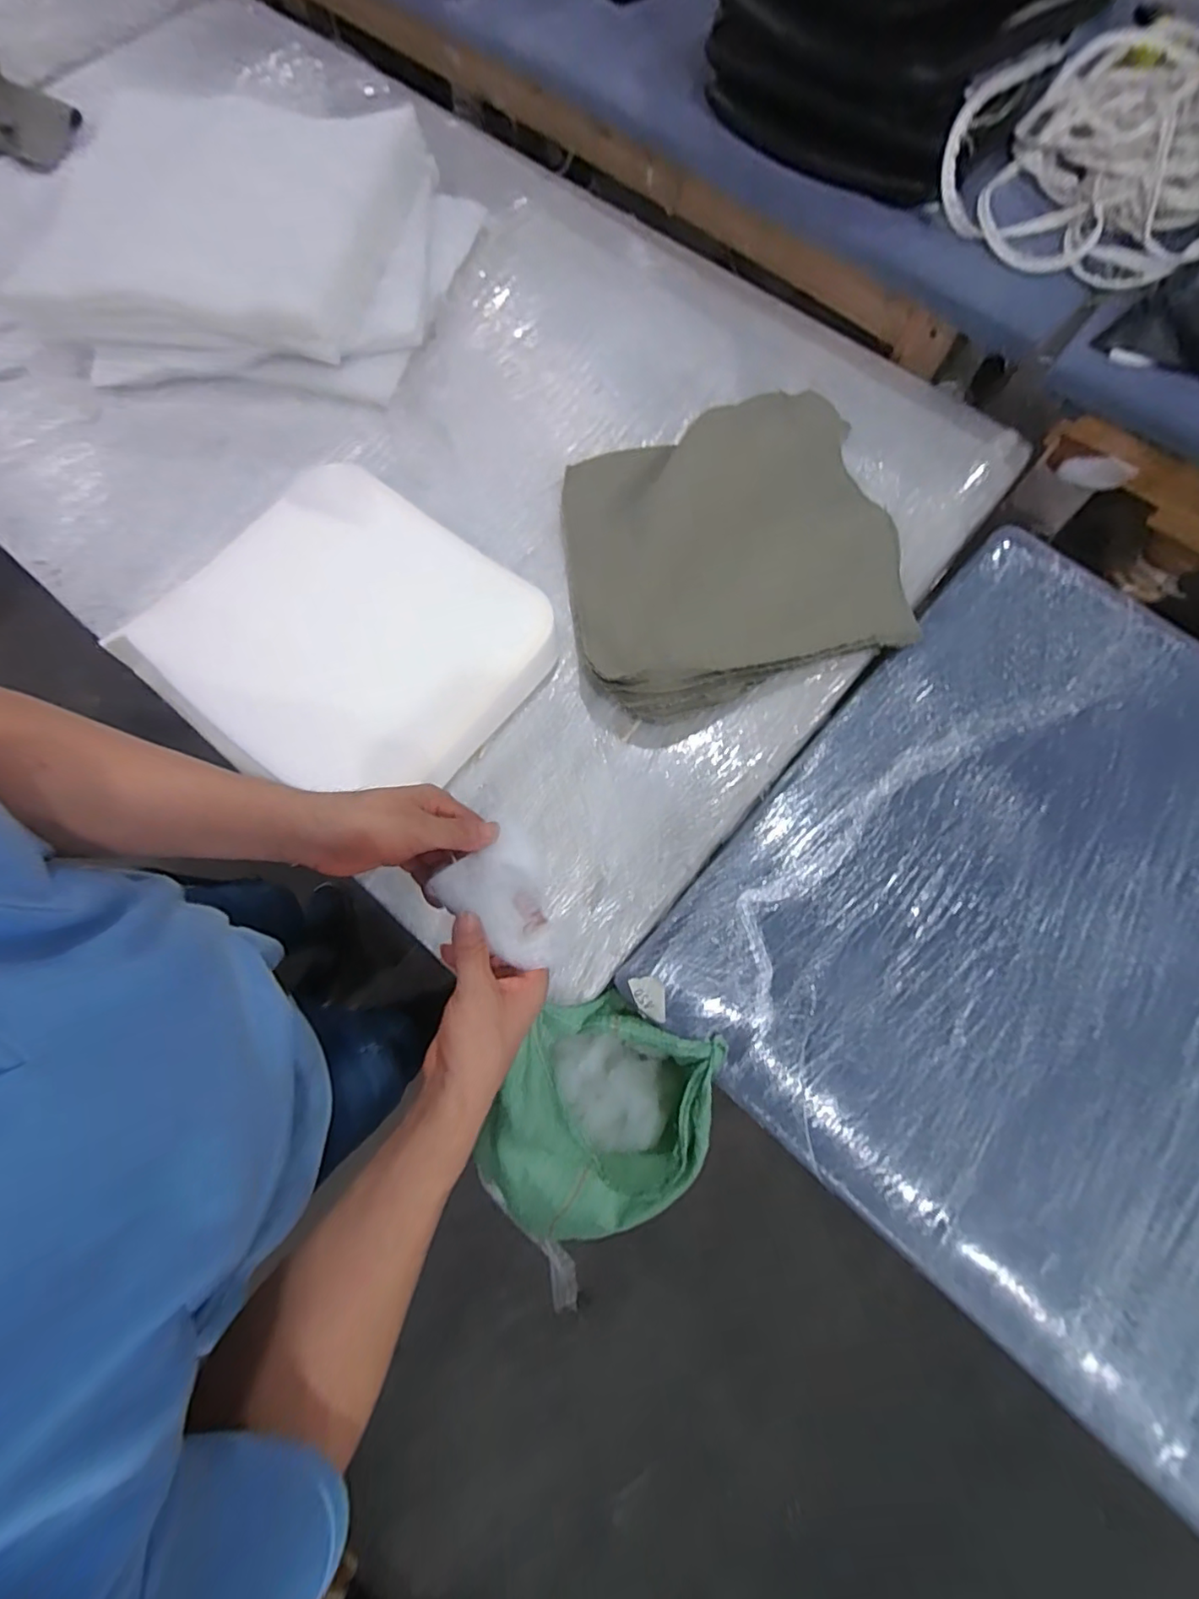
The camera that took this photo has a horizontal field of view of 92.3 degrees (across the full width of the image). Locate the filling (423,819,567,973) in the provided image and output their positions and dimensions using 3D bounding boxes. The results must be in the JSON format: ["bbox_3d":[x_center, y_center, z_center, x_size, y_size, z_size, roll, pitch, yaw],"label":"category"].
[{"bbox_3d":[-0.064,0.080,0.455,0.079,0.035,0.104,-43,79,-12],"label":"filling"}]

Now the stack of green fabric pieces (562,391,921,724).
[{"bbox_3d":[0.181,-0.366,0.829,0.474,0.083,0.461,-17,75,-6],"label":"stack of green fabric pieces"}]

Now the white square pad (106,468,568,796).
[{"bbox_3d":[-0.340,-0.211,0.789,0.469,0.056,0.423,38,76,9],"label":"white square pad"}]

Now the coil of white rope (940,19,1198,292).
[{"bbox_3d":[0.857,-1.004,0.878,0.430,0.102,0.636,41,77,10],"label":"coil of white rope"}]

